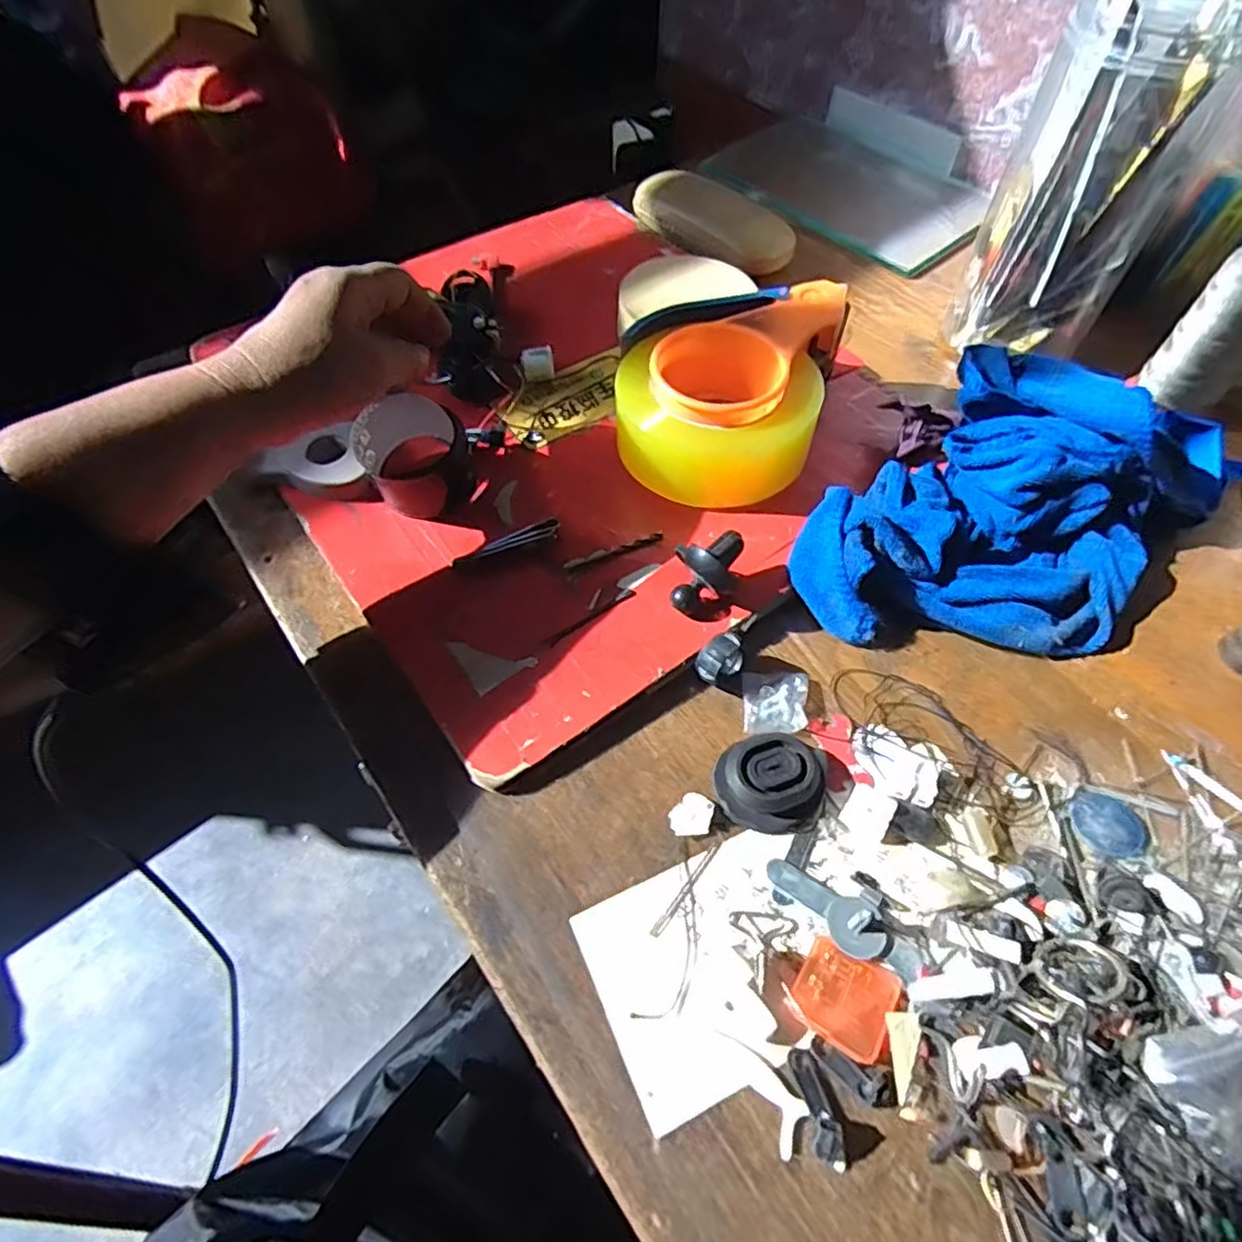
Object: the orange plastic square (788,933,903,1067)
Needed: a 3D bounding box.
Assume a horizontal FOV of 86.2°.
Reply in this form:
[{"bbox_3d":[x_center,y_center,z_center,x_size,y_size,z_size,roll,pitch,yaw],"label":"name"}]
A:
[{"bbox_3d":[0.089,0.149,0.263,0.036,0.004,0.036,31,62,17],"label":"orange plastic square"}]

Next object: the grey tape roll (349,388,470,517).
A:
[{"bbox_3d":[-0.122,-0.099,0.388,0.054,0.048,0.059,-27,62,-17],"label":"grey tape roll"}]

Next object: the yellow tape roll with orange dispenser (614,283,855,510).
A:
[{"bbox_3d":[0.066,-0.146,0.411,0.120,0.064,0.157,16,59,9],"label":"yellow tape roll with orange dispenser"}]

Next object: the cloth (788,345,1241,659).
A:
[{"bbox_3d":[0.236,-0.076,0.373,0.278,0.062,0.151,-38,65,-22],"label":"cloth"}]

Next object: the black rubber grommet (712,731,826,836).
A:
[{"bbox_3d":[0.070,0.075,0.308,0.049,0.017,0.043,-6,58,-5],"label":"black rubber grommet"}]

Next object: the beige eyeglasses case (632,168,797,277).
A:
[{"bbox_3d":[0.078,-0.339,0.560,0.070,0.026,0.139,-37,65,-22],"label":"beige eyeglasses case"}]

